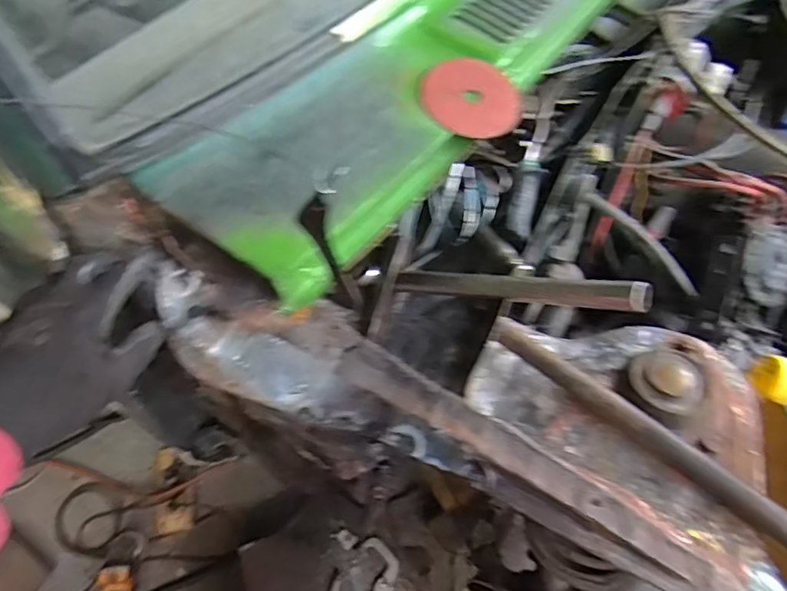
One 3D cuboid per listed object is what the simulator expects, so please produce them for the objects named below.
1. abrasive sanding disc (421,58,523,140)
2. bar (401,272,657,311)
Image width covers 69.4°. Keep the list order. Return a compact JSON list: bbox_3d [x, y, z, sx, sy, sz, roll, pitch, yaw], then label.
[{"bbox_3d":[0.079,-0.198,0.570,0.099,0.011,0.087,13,72,-5],"label":"abrasive sanding disc"},{"bbox_3d":[0.100,-0.005,0.509,0.254,0.024,0.022,5,49,46],"label":"bar"}]

